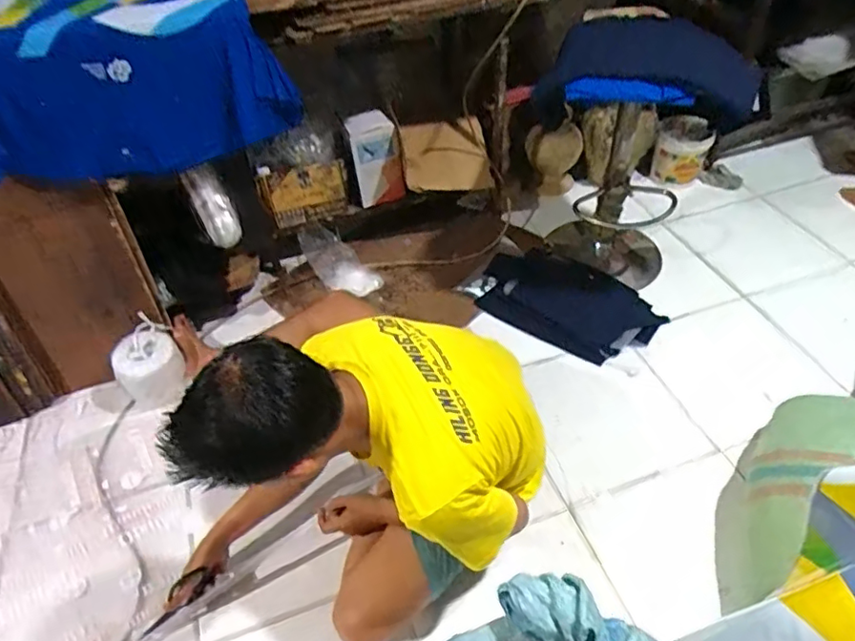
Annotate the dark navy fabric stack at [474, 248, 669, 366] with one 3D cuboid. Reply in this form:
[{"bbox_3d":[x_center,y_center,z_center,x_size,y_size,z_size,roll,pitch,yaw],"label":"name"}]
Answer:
[{"bbox_3d":[0.411,-0.063,1.725,0.529,0.051,0.331,27,53,26],"label":"dark navy fabric stack"}]

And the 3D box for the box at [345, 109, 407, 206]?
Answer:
[{"bbox_3d":[-0.156,-0.486,1.756,0.147,0.268,0.077,-12,46,-8],"label":"box"}]

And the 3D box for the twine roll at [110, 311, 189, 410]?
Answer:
[{"bbox_3d":[-0.722,0.119,1.498,0.161,0.155,0.189,-27,50,-22],"label":"twine roll"}]

